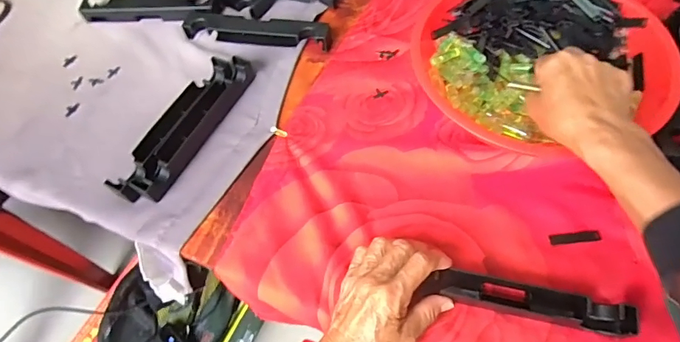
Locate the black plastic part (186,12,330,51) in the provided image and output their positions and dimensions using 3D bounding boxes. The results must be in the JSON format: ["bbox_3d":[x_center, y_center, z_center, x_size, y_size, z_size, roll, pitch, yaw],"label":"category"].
[{"bbox_3d":[-0.108,-0.181,0.565,0.192,0.024,0.033,8,61,8],"label":"black plastic part"}]

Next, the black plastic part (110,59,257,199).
[{"bbox_3d":[-0.176,-0.053,0.505,0.060,0.026,0.203,23,64,16],"label":"black plastic part"}]

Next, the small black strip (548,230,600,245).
[{"bbox_3d":[0.221,0.062,0.412,0.045,0.004,0.010,-5,60,1],"label":"small black strip"}]

